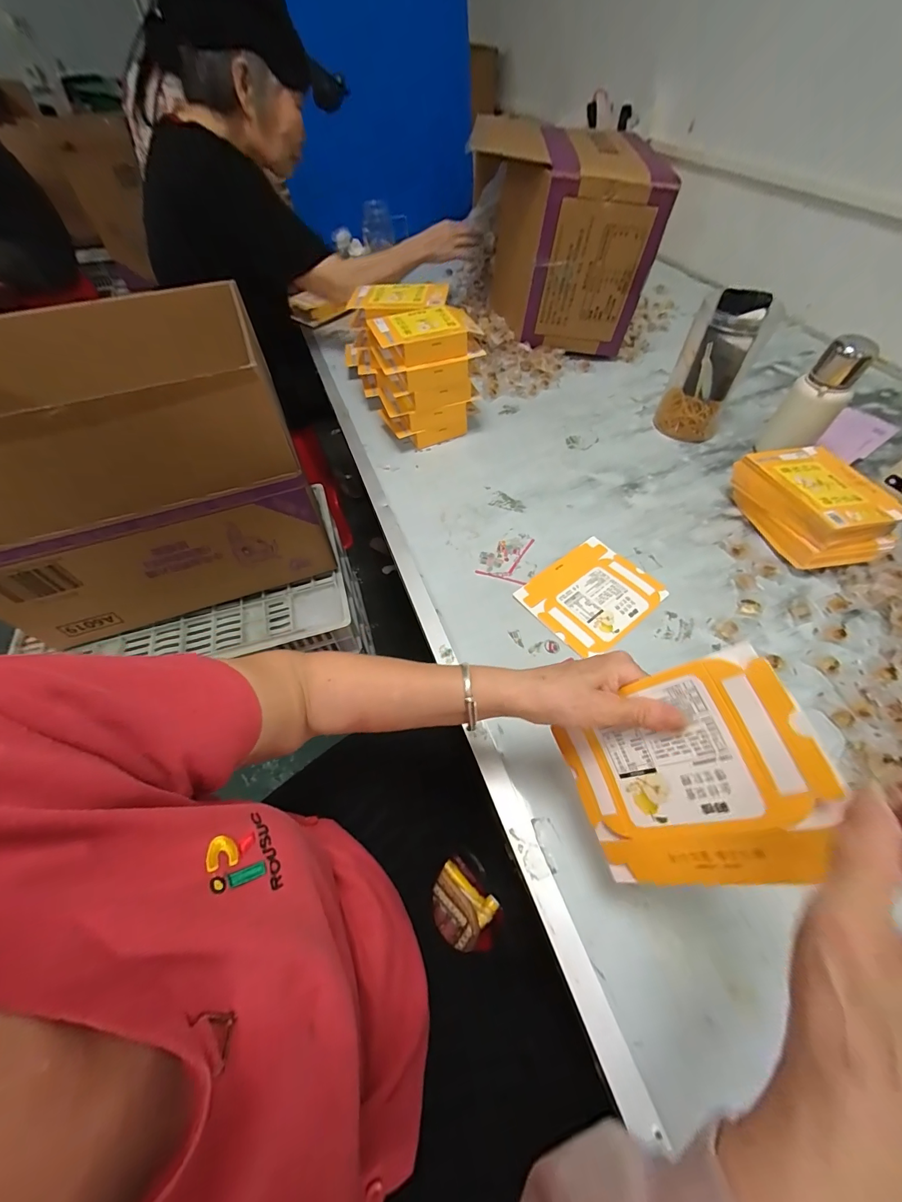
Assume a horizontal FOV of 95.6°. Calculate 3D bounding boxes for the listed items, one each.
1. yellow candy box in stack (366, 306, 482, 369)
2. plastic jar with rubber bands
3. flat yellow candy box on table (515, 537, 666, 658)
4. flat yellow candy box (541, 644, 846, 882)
[{"bbox_3d":[-0.042,-0.431,0.666,0.165,0.042,0.115,-17,57,-10],"label":"yellow candy box in stack"},{"bbox_3d":[0.446,-0.394,0.705,0.117,0.198,0.104,23,59,17],"label":"plastic jar with rubber bands"},{"bbox_3d":[0.194,-0.010,0.563,0.168,0.006,0.139,-34,60,-19],"label":"flat yellow candy box on table"},{"bbox_3d":[0.159,0.124,0.287,0.009,0.167,0.133,1,61,-41],"label":"flat yellow candy box"}]

